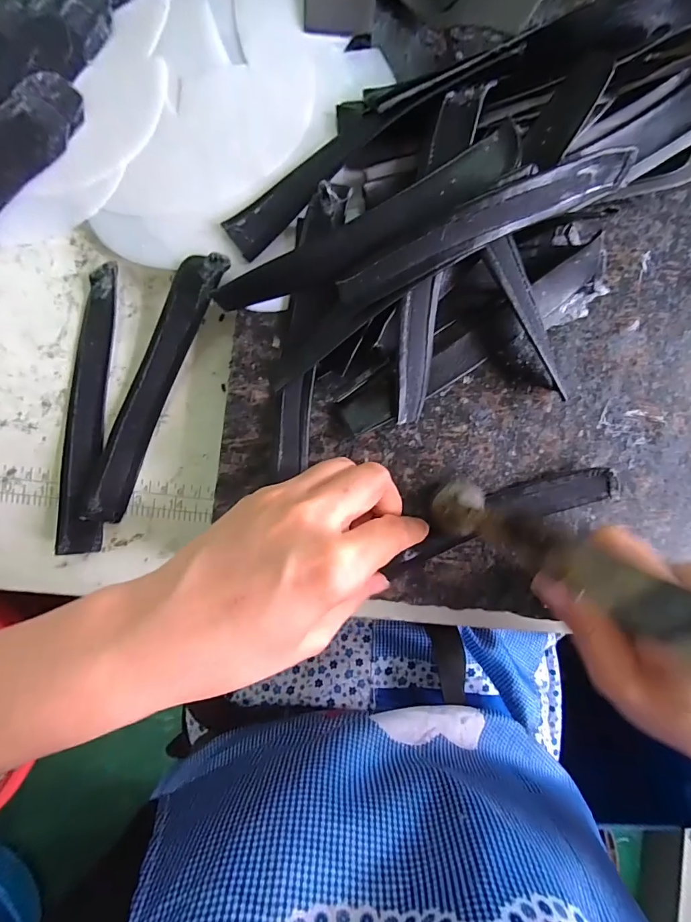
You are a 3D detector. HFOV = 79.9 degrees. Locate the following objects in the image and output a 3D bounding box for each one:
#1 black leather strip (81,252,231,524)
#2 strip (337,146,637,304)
[{"bbox_3d":[-0.113,-0.040,0.234,0.027,0.022,0.162,27,93,-3],"label":"black leather strip"},{"bbox_3d":[0.072,-0.117,0.205,0.157,0.019,0.017,-26,94,0],"label":"strip"}]

